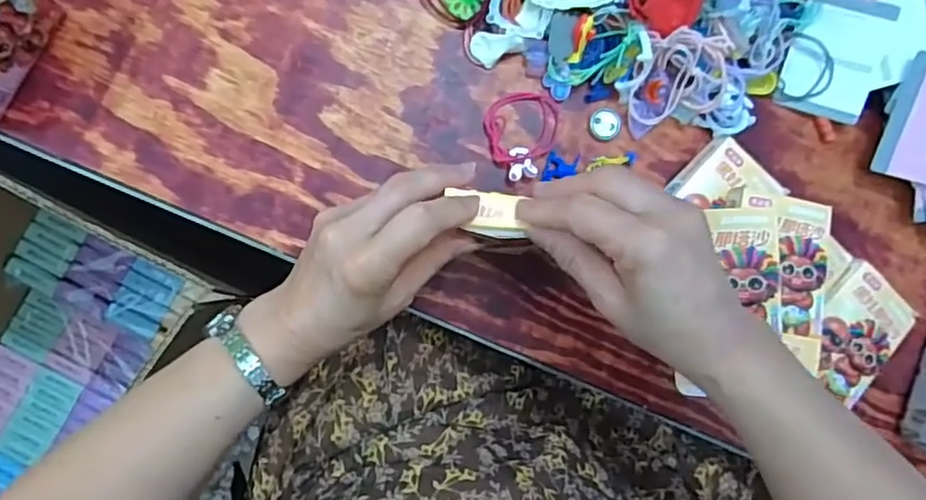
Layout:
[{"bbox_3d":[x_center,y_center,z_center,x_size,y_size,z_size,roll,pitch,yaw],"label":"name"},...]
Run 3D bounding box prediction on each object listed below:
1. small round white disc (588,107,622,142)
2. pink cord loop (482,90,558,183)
[{"bbox_3d":[0.104,-0.092,0.469,0.024,0.004,0.025,0,88,-7],"label":"small round white disc"},{"bbox_3d":[0.045,-0.083,0.458,0.055,0.011,0.061,-14,90,-7],"label":"pink cord loop"}]

